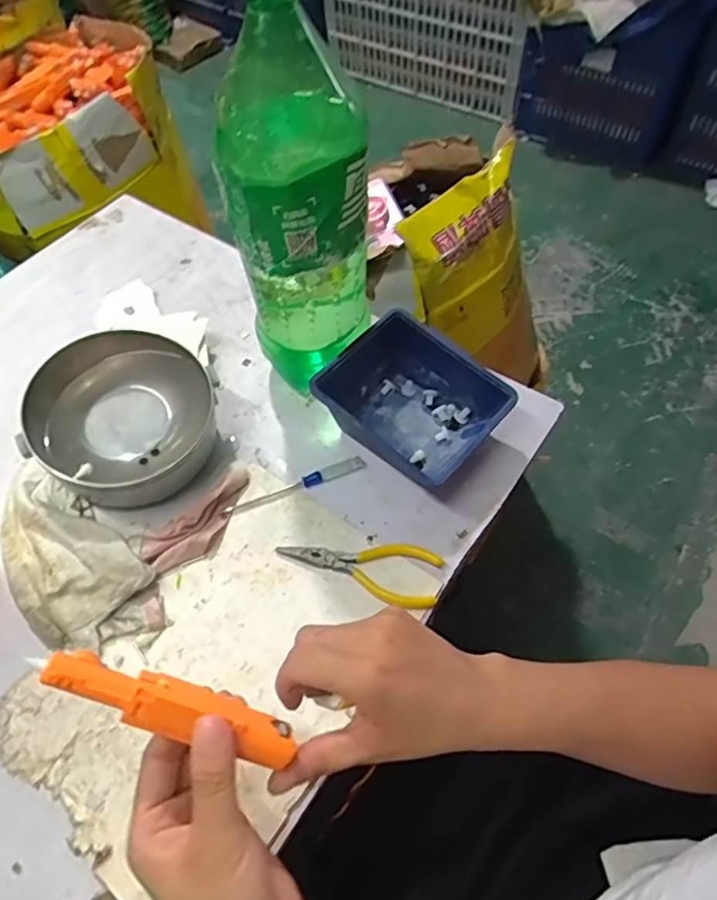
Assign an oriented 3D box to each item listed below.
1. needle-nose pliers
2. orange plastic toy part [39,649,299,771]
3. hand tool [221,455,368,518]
[{"bbox_3d":[0.000,0.089,0.464,0.128,0.007,0.048,13,59,12],"label":"needle-nose pliers"},{"bbox_3d":[-0.086,0.121,0.276,0.118,0.014,0.025,25,59,-14],"label":"orange plastic toy part"},{"bbox_3d":[-0.055,0.031,0.506,0.127,0.006,0.013,-20,59,-9],"label":"hand tool"}]

